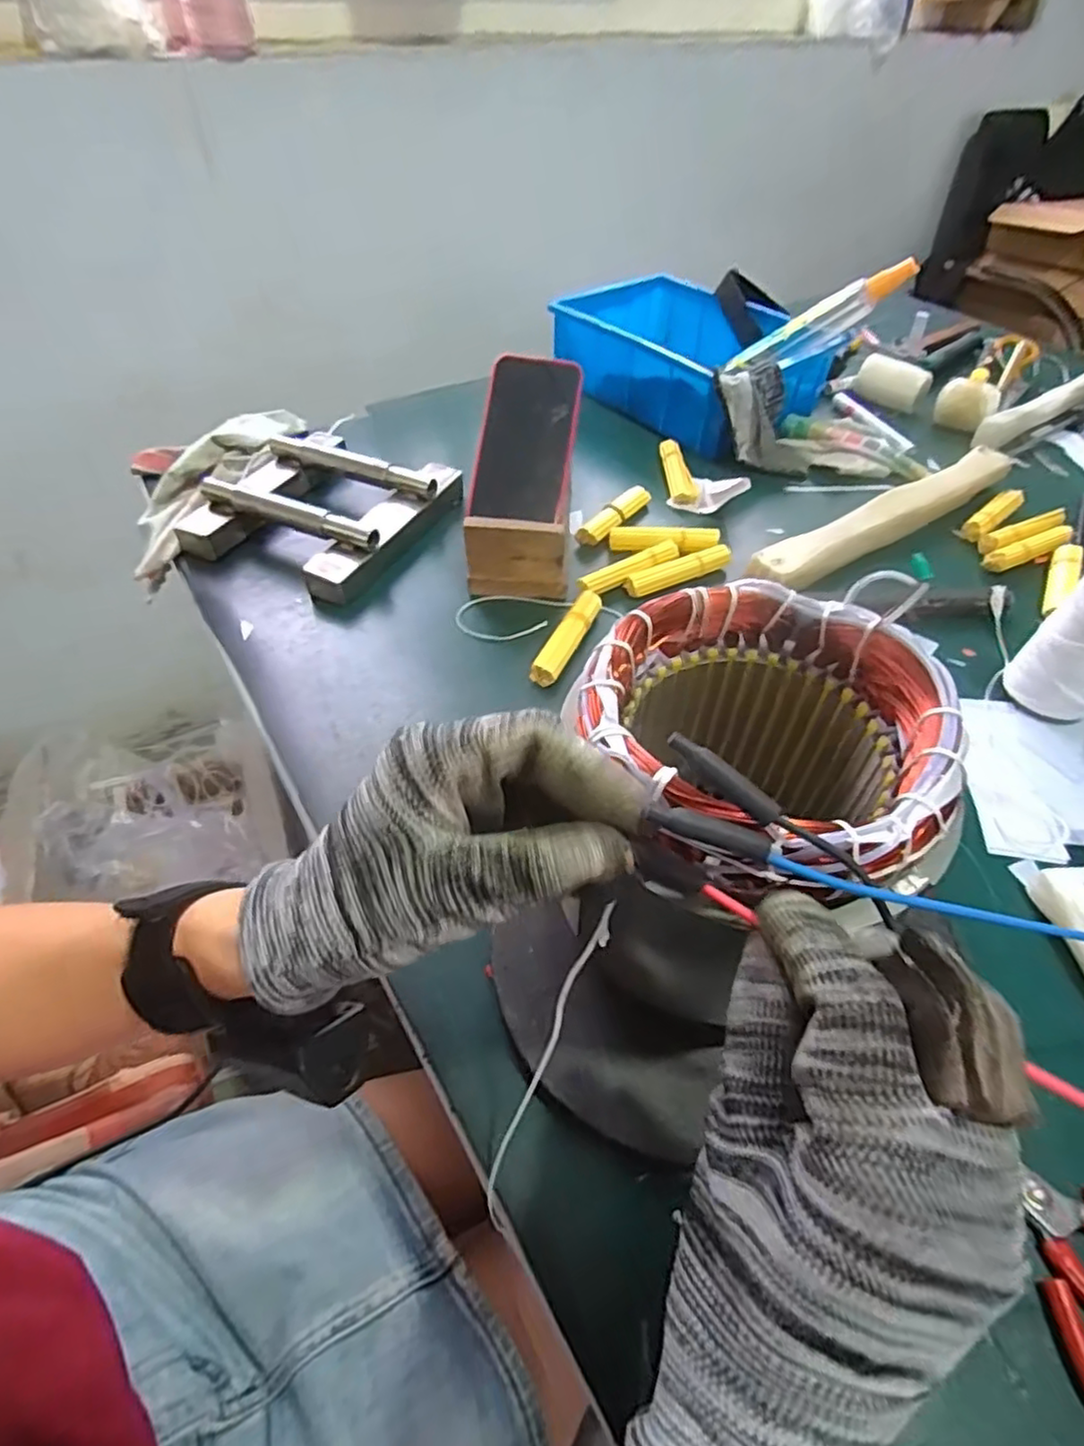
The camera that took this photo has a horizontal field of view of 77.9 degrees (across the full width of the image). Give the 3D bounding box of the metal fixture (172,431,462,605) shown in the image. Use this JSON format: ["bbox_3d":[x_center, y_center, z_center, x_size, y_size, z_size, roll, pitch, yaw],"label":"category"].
[{"bbox_3d":[-0.202,-0.204,0.615,0.187,0.049,0.190,20,51,17],"label":"metal fixture"}]

